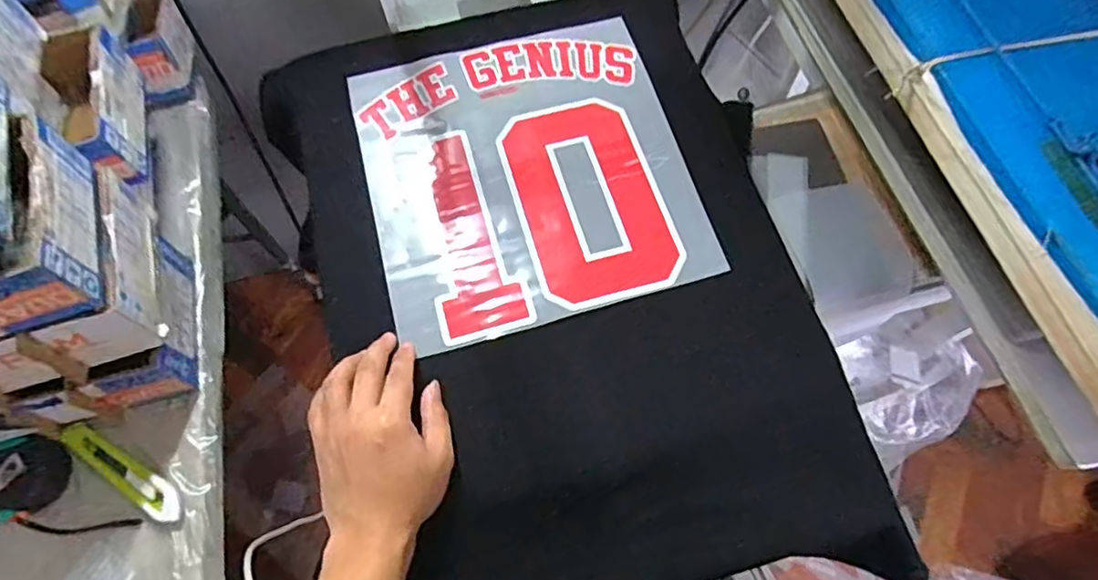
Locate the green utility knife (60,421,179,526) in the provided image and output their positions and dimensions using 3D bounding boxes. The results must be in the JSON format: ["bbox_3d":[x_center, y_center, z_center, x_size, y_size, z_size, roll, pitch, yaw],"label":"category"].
[{"bbox_3d":[-0.428,0.179,0.610,0.157,0.015,0.031,29,69,13],"label":"green utility knife"}]

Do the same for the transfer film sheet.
[{"bbox_3d":[-0.023,-0.122,0.600,0.297,0.009,0.324,-15,66,-5],"label":"transfer film sheet"}]

